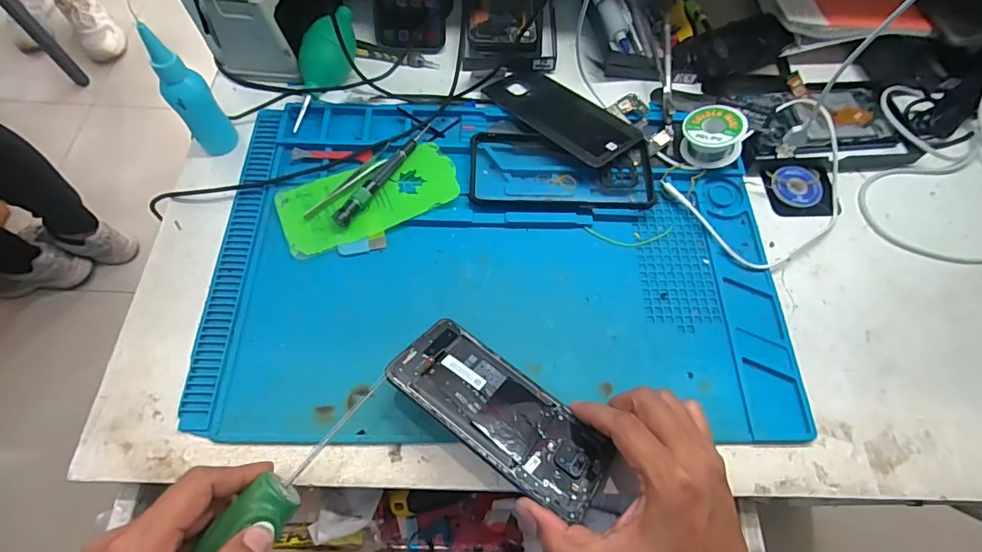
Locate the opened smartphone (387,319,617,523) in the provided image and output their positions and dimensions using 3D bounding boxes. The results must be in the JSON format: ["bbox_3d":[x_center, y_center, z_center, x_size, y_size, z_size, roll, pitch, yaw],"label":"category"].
[{"bbox_3d":[0.007,0.097,0.332,0.163,0.008,0.073,35,45,15],"label":"opened smartphone"}]

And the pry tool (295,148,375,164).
[{"bbox_3d":[-0.150,-0.114,0.440,0.073,0.004,0.014,0,67,-3],"label":"pry tool"}]

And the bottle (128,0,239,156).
[{"bbox_3d":[-0.255,-0.153,0.390,0.032,0.121,0.029,-29,72,-14],"label":"bottle"}]

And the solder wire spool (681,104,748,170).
[{"bbox_3d":[0.211,-0.133,0.443,0.053,0.033,0.048,-11,59,11],"label":"solder wire spool"}]

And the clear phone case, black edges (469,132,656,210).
[{"bbox_3d":[0.065,-0.102,0.438,0.165,0.016,0.081,2,67,-2],"label":"clear phone case, black edges"}]

